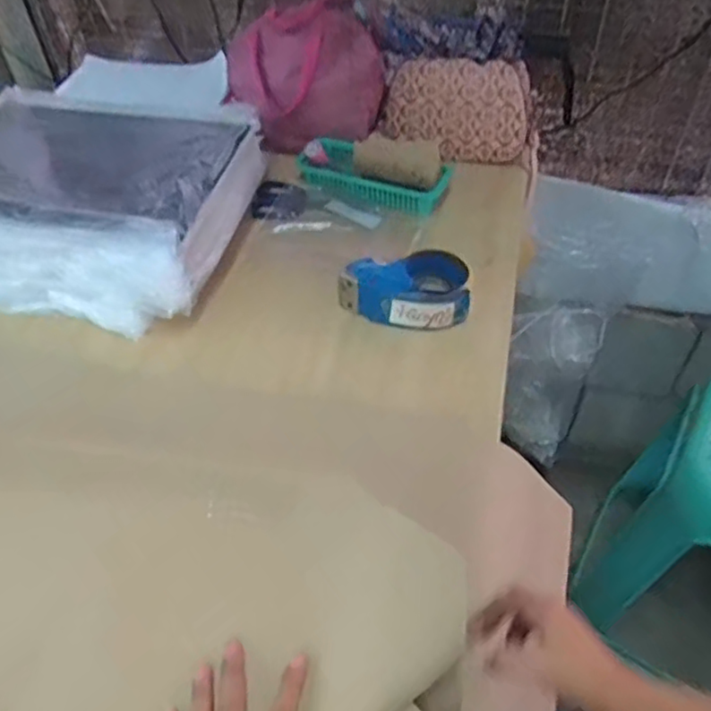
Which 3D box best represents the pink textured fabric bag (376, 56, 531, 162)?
[{"bbox_3d":[0.154,-0.375,0.995,0.224,0.135,0.047,4,49,5],"label":"pink textured fabric bag"}]

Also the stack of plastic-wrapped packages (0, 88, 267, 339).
[{"bbox_3d":[-0.366,-0.219,0.875,0.430,0.142,0.323,11,50,11],"label":"stack of plastic-wrapped packages"}]

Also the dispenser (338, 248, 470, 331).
[{"bbox_3d":[0.059,-0.083,0.804,0.159,0.059,0.090,-2,49,-1],"label":"dispenser"}]

